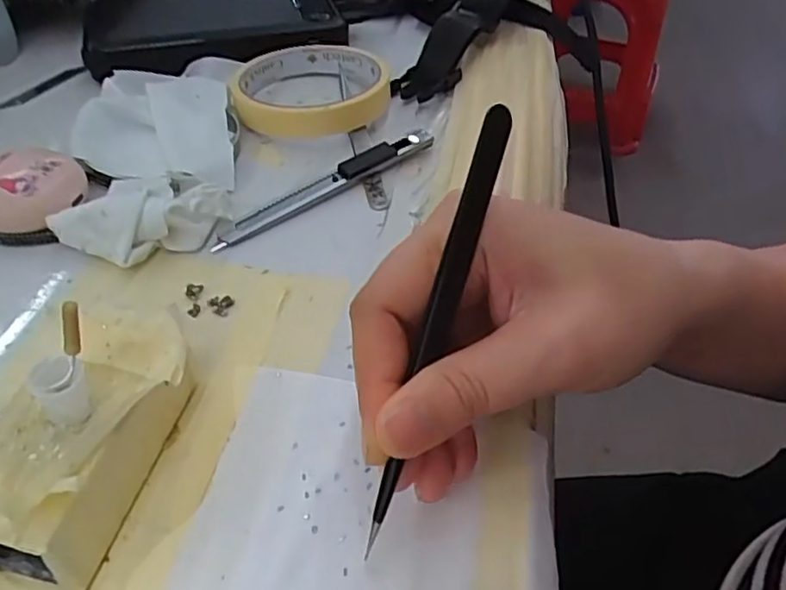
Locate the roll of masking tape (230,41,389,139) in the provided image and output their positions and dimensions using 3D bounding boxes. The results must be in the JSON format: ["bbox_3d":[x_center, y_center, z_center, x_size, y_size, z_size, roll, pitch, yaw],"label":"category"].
[{"bbox_3d":[-0.047,-0.120,0.364,0.086,0.020,0.085,1,45,-1],"label":"roll of masking tape"}]

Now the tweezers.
[{"bbox_3d":[0.013,0.009,0.184,0.008,0.128,0.011,18,4,13],"label":"tweezers"}]

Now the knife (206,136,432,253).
[{"bbox_3d":[-0.031,-0.055,0.311,0.128,0.010,0.012,-32,55,-29],"label":"knife"}]

